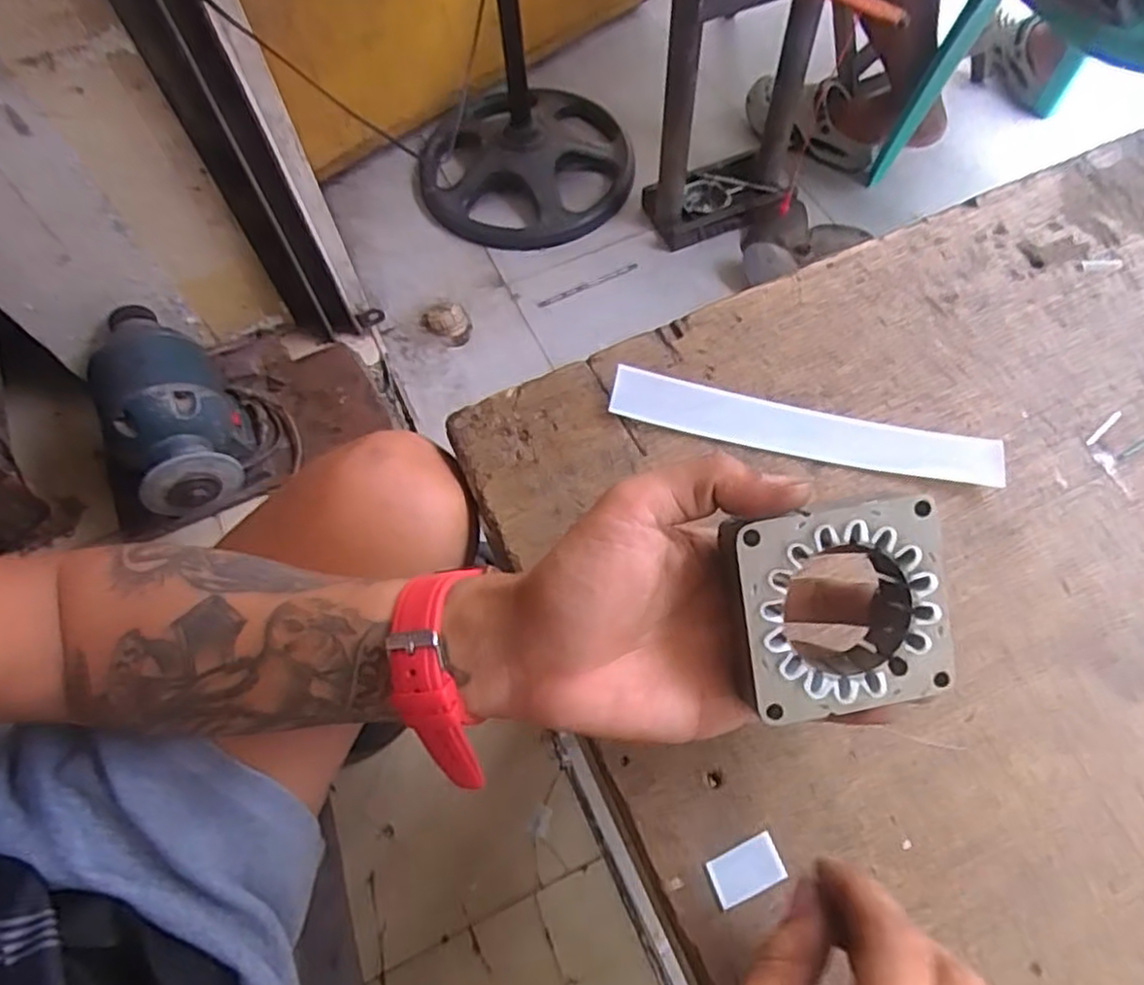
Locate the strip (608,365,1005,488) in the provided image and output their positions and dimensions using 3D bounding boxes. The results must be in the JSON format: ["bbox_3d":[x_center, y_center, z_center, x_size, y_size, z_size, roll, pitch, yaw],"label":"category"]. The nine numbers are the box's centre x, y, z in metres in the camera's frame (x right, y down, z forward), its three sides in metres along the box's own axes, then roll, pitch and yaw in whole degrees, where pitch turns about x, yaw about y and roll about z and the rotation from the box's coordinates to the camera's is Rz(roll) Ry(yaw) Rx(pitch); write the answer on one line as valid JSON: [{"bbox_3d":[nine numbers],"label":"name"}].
[{"bbox_3d":[0.122,-0.033,0.380,0.202,0.006,0.032,12,65,7],"label":"strip"}]

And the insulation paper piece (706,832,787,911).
[{"bbox_3d":[0.072,0.156,0.293,0.030,0.004,0.018,-26,61,-4],"label":"insulation paper piece"}]

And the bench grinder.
[{"bbox_3d":[-0.497,-0.113,0.877,0.134,0.166,0.311,-28,66,-11],"label":"bench grinder"}]

